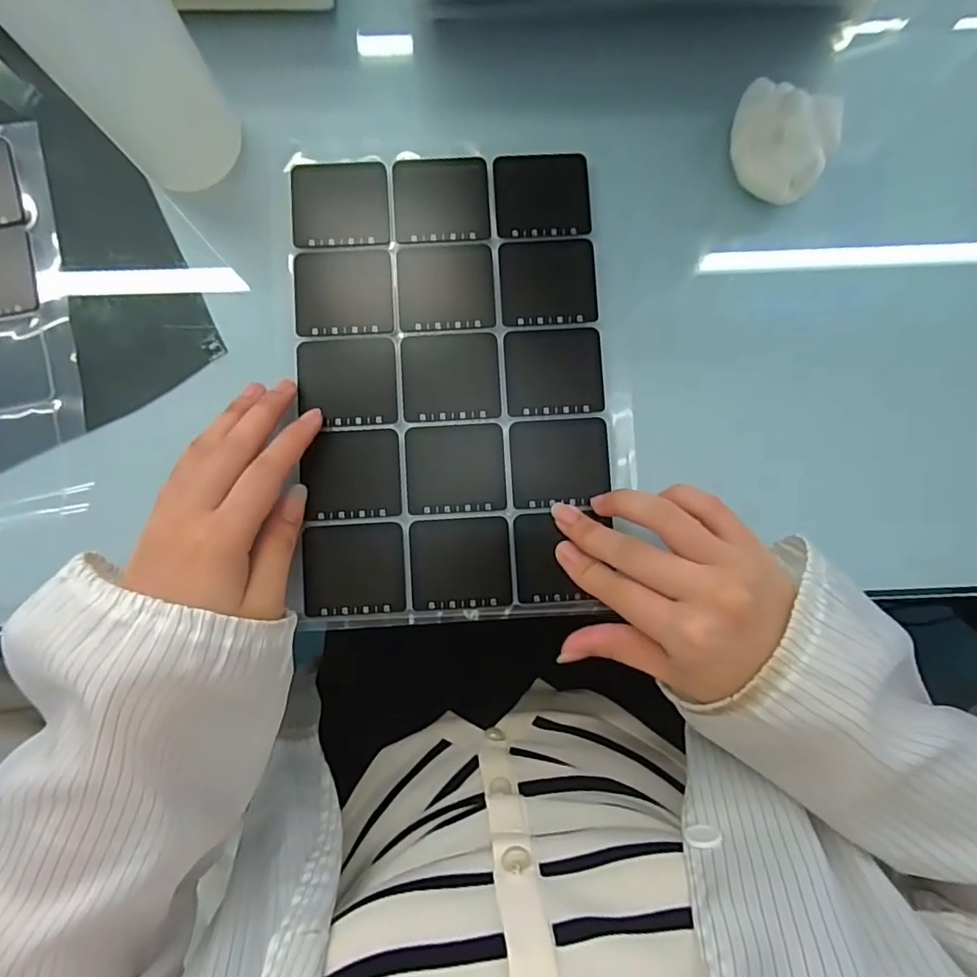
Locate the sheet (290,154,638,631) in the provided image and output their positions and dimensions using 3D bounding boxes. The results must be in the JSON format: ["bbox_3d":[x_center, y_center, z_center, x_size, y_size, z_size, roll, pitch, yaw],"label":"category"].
[{"bbox_3d":[-0.016,-0.061,0.310,0.183,0.004,0.264,-3,86,-1],"label":"sheet"}]

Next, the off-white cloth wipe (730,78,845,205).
[{"bbox_3d":[0.162,-0.195,0.299,0.058,0.036,0.041,34,86,1],"label":"off-white cloth wipe"}]

